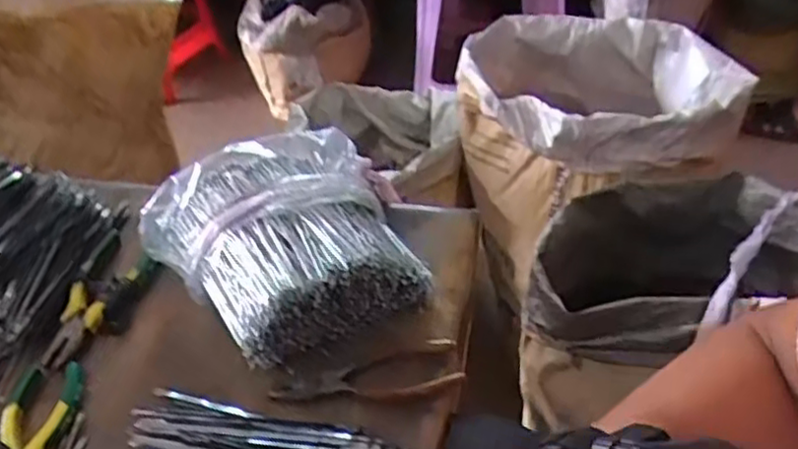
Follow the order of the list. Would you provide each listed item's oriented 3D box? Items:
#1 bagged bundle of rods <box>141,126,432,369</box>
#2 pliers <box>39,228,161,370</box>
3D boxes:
[{"bbox_3d":[-0.102,0.011,0.623,0.227,0.088,0.207,-22,46,-17],"label":"bagged bundle of rods"},{"bbox_3d":[-0.277,0.067,0.644,0.065,0.020,0.155,3,44,8],"label":"pliers"}]

